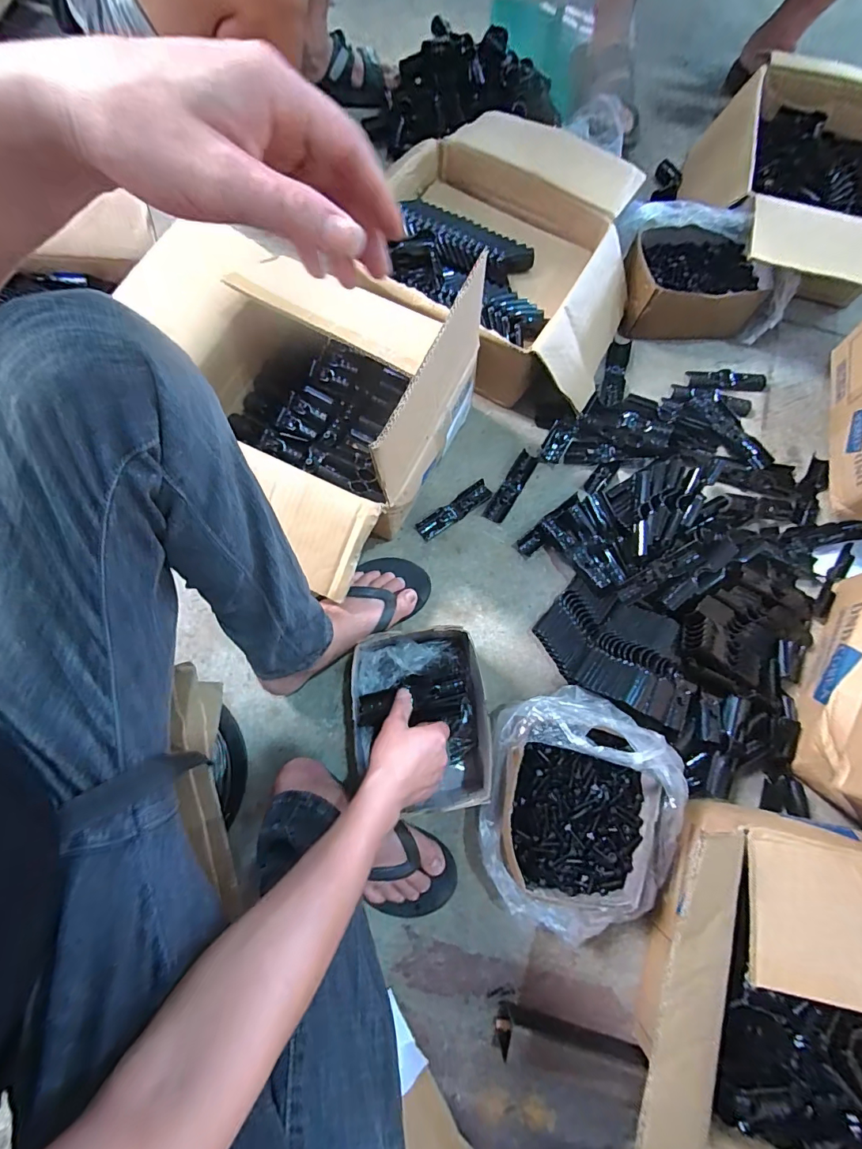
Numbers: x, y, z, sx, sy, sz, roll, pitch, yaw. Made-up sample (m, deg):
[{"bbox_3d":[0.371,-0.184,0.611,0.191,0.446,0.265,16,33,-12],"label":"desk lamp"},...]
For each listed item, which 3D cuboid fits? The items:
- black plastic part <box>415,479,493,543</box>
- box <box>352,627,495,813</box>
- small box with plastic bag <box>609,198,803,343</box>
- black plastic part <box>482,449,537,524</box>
[{"bbox_3d":[0.035,-0.098,0.692,0.125,0.015,0.033,-34,79,-9],"label":"black plastic part"},{"bbox_3d":[-0.012,0.183,0.572,0.165,0.084,0.217,-8,76,-3],"label":"box"},{"bbox_3d":[0.446,-0.498,0.753,0.280,0.124,0.155,4,75,0],"label":"small box with plastic bag"},{"bbox_3d":[0.125,-0.137,0.705,0.032,0.008,0.126,30,77,6],"label":"black plastic part"}]

